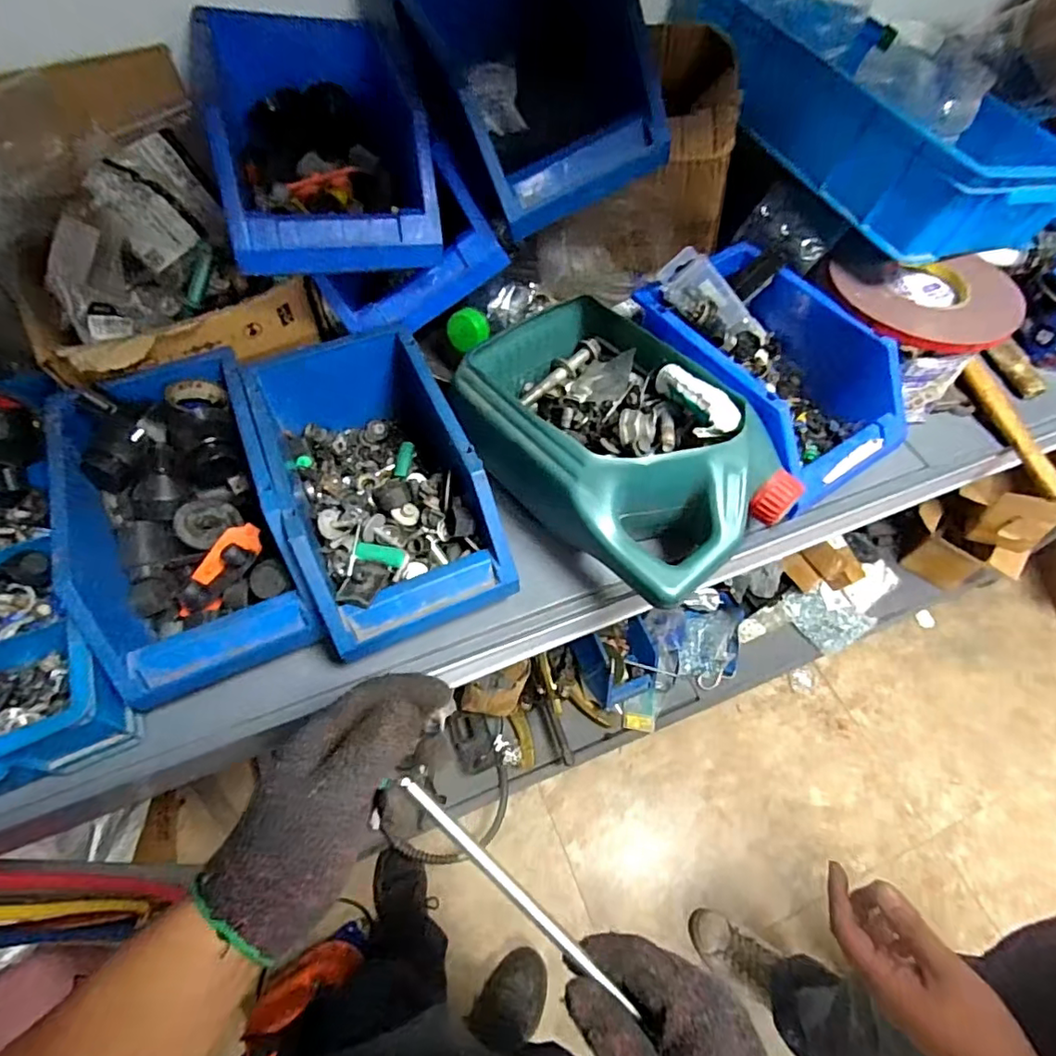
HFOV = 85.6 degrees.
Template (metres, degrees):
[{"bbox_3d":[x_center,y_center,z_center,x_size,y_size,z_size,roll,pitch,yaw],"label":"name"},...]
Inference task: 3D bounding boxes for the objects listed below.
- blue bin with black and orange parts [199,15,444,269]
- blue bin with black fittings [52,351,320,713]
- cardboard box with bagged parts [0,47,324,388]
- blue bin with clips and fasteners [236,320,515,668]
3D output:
[{"bbox_3d":[-0.174,-0.327,0.486,0.160,0.094,0.258,-15,60,-9],"label":"blue bin with black and orange parts"},{"bbox_3d":[-0.270,-0.011,0.451,0.147,0.090,0.251,-22,61,-13],"label":"blue bin with black fittings"},{"bbox_3d":[-0.349,-0.253,0.492,0.222,0.150,0.242,-31,64,-18],"label":"cardboard box with bagged parts"},{"bbox_3d":[-0.128,-0.044,0.484,0.144,0.101,0.255,-20,61,-12],"label":"blue bin with clips and fasteners"}]

